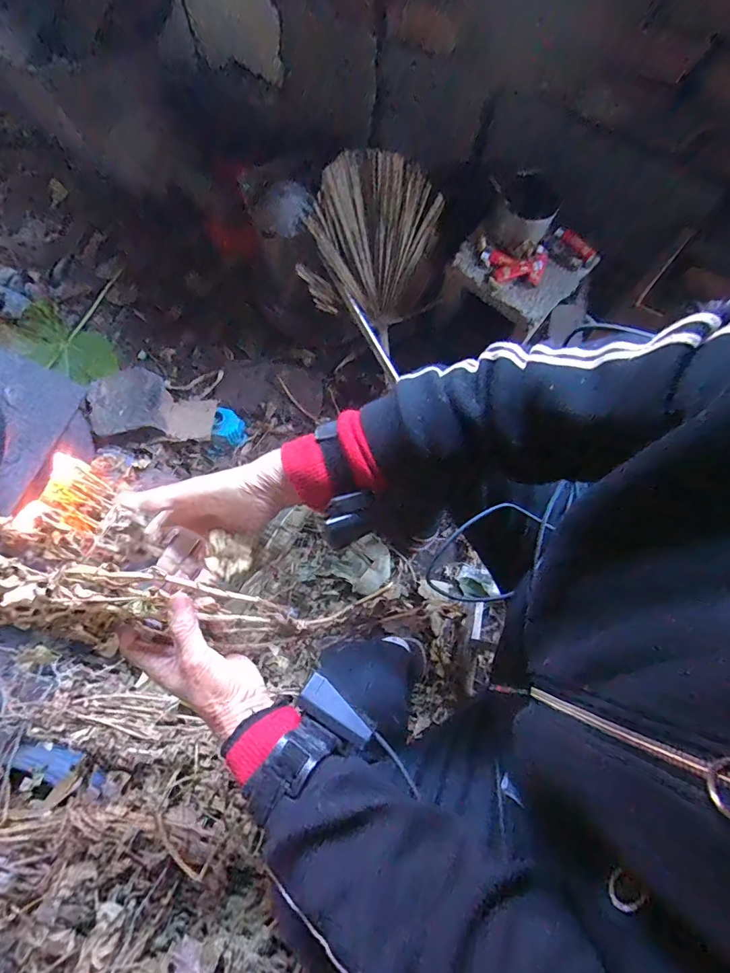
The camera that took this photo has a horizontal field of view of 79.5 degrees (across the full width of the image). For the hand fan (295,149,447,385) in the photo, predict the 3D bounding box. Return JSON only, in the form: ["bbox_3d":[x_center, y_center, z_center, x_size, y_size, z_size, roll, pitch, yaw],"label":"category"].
[{"bbox_3d":[0.031,-0.408,0.767,0.276,0.294,0.075,-52,43,-2],"label":"hand fan"}]

